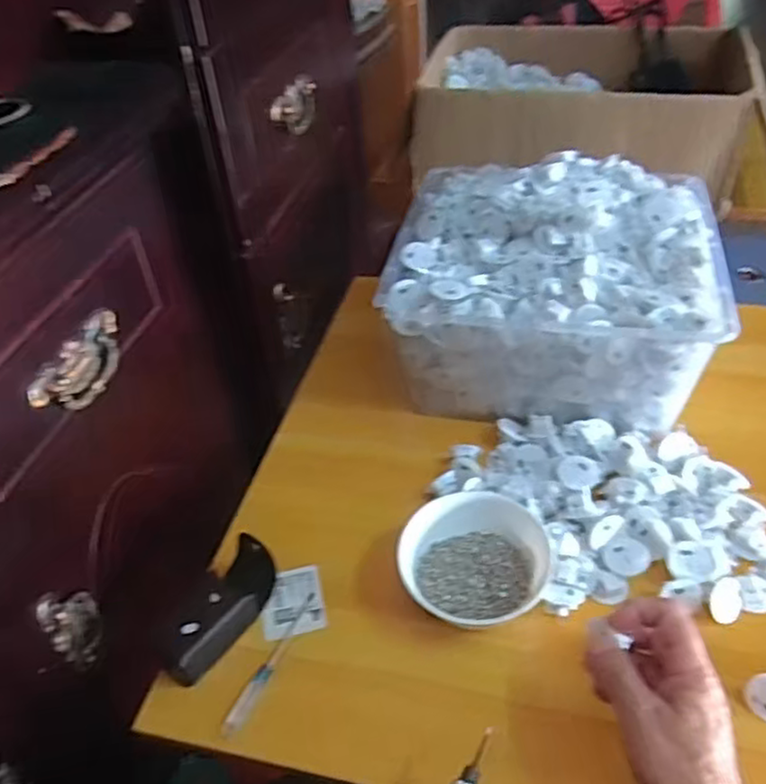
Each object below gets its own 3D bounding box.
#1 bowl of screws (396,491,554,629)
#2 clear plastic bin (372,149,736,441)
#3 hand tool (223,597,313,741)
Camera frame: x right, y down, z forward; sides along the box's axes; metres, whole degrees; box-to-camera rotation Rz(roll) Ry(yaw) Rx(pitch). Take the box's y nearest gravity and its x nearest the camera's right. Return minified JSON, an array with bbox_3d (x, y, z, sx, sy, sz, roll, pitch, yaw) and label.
[{"bbox_3d":[0.072,0.133,0.557,0.117,0.041,0.108,-2,43,2],"label":"bowl of screws"},{"bbox_3d":[0.169,-0.114,0.714,0.301,0.155,0.260,7,44,11],"label":"clear plastic bin"},{"bbox_3d":[-0.085,0.205,0.534,0.013,0.008,0.123,15,46,19],"label":"hand tool"}]

